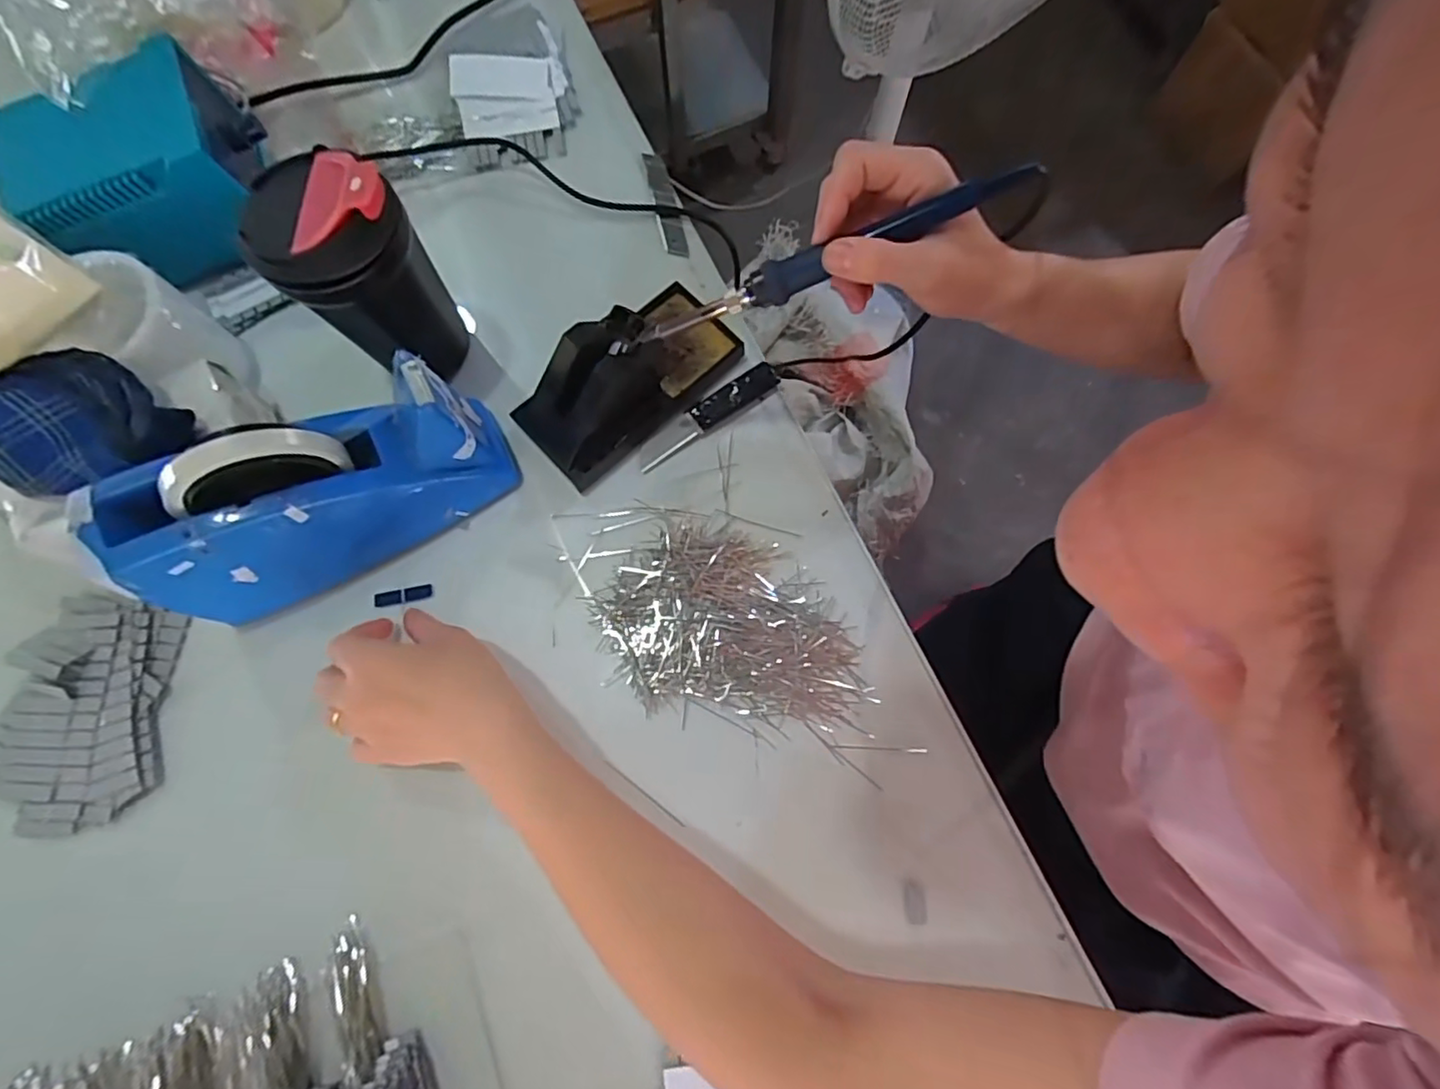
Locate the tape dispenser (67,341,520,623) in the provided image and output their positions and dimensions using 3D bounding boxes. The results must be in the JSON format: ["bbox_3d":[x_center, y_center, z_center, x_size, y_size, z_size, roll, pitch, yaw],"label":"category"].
[{"bbox_3d":[-0.242,-0.034,0.374,0.201,0.114,0.070,-29,77,-6],"label":"tape dispenser"}]

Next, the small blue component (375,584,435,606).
[{"bbox_3d":[-0.213,0.034,0.412,0.038,0.004,0.010,-10,76,-1],"label":"small blue component"}]

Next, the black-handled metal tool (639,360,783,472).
[{"bbox_3d":[-0.010,-0.094,0.445,0.117,0.009,0.024,-38,78,-8],"label":"black-handled metal tool"}]

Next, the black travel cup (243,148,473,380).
[{"bbox_3d":[-0.221,-0.164,0.391,0.073,0.145,0.082,42,80,10],"label":"black travel cup"}]

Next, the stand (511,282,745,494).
[{"bbox_3d":[-0.064,-0.122,0.421,0.157,0.064,0.075,-44,79,-9],"label":"stand"}]

